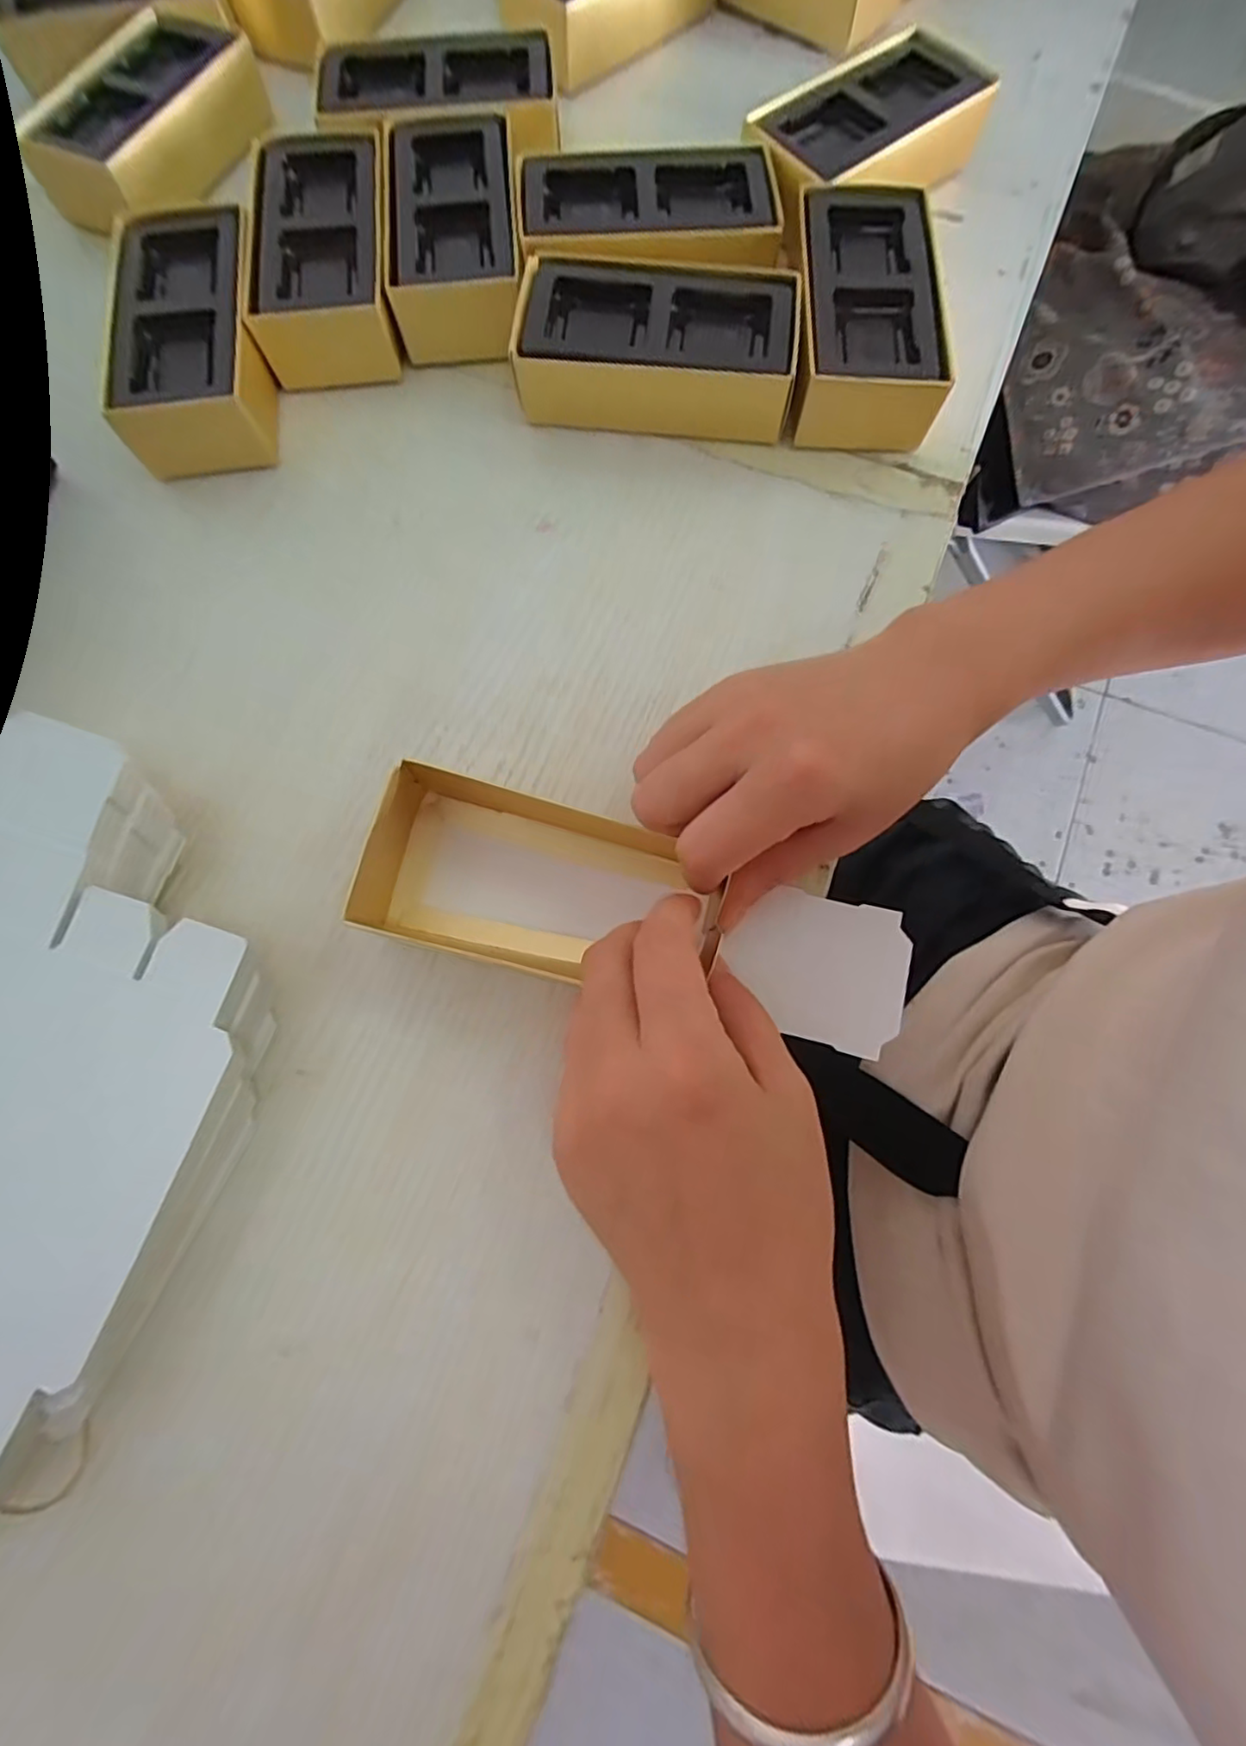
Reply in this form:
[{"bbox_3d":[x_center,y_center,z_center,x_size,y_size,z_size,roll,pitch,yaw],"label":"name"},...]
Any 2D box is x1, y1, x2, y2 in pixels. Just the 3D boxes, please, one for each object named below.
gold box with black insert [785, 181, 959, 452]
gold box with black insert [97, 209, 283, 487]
[{"bbox_3d":[0.105,-0.245,0.276,0.061,0.034,0.113,4,75,1],"label":"gold box with black insert"},{"bbox_3d":[-0.187,-0.238,0.280,0.060,0.036,0.118,-12,75,-3],"label":"gold box with black insert"}]

